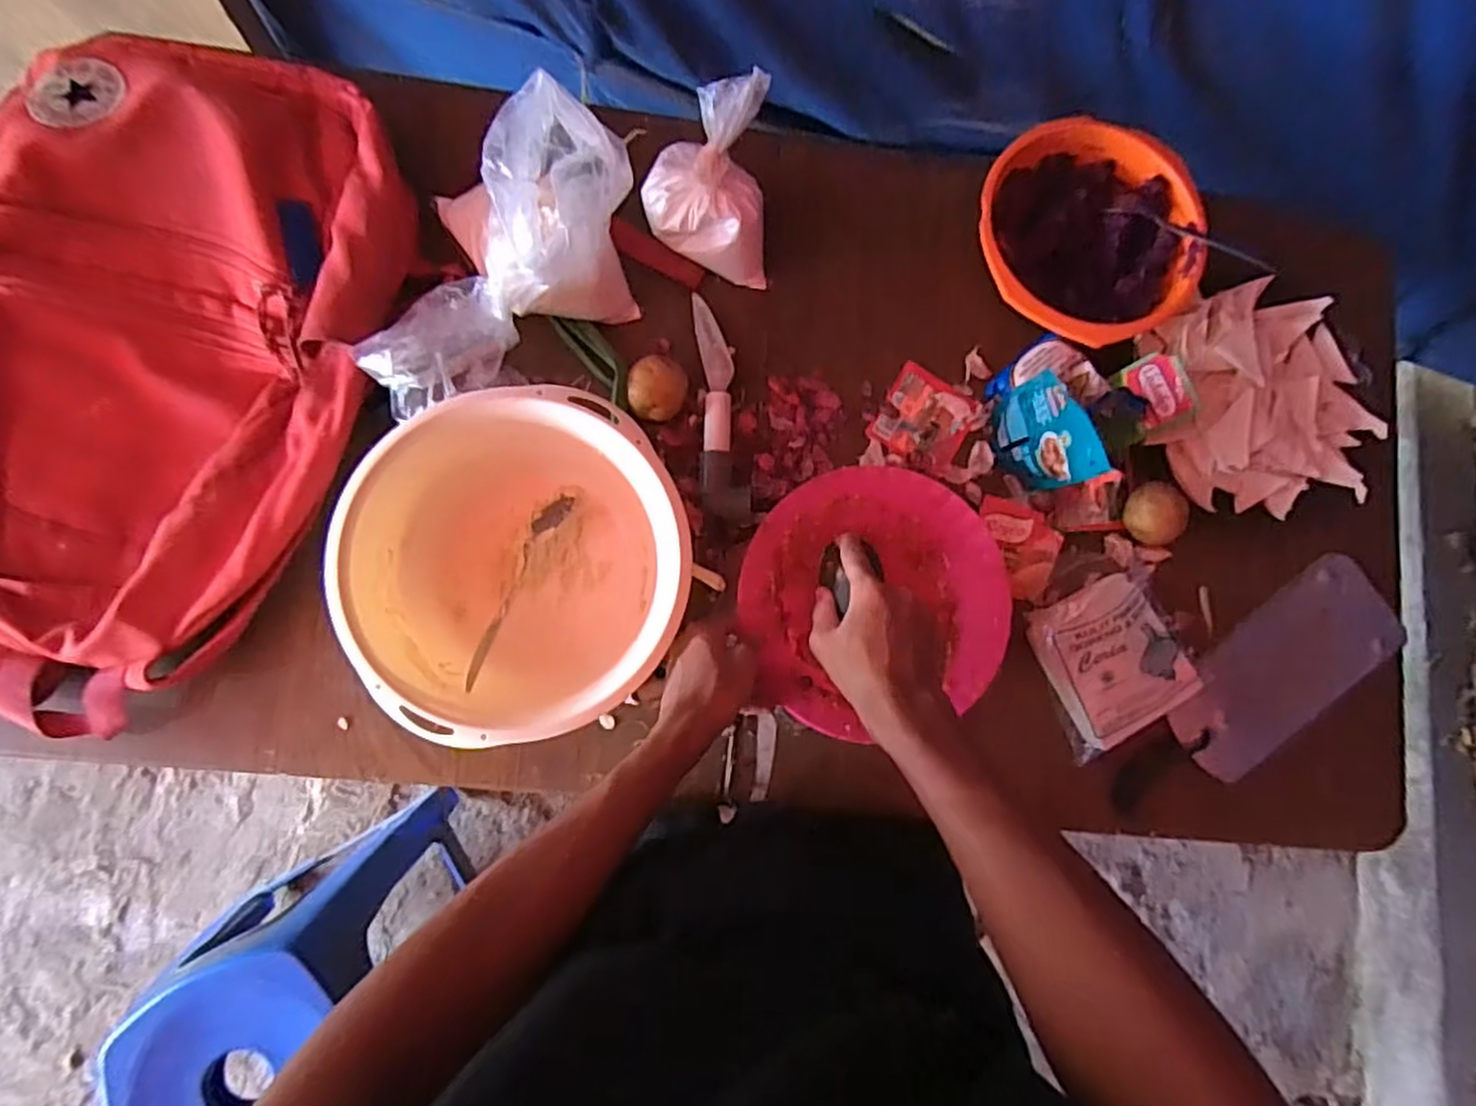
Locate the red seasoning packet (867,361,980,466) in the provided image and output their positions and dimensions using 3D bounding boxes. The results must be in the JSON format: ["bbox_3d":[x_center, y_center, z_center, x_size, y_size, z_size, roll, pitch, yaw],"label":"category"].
[{"bbox_3d":[0.168,-0.120,0.654,0.076,0.007,0.078,30,81,-2],"label":"red seasoning packet"}]

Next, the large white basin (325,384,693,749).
[{"bbox_3d":[-0.163,0.011,0.563,0.236,0.102,0.241,1,83,-6],"label":"large white basin"}]

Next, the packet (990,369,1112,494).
[{"bbox_3d":[0.249,-0.096,0.602,0.019,0.107,0.090,-21,86,-8],"label":"packet"}]

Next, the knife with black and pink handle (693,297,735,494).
[{"bbox_3d":[-0.019,-0.134,0.619,0.030,0.014,0.173,-2,83,-6],"label":"knife with black and pink handle"}]

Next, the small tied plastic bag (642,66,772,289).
[{"bbox_3d":[-0.023,-0.286,0.589,0.102,0.153,0.087,-5,84,-7],"label":"small tied plastic bag"}]

